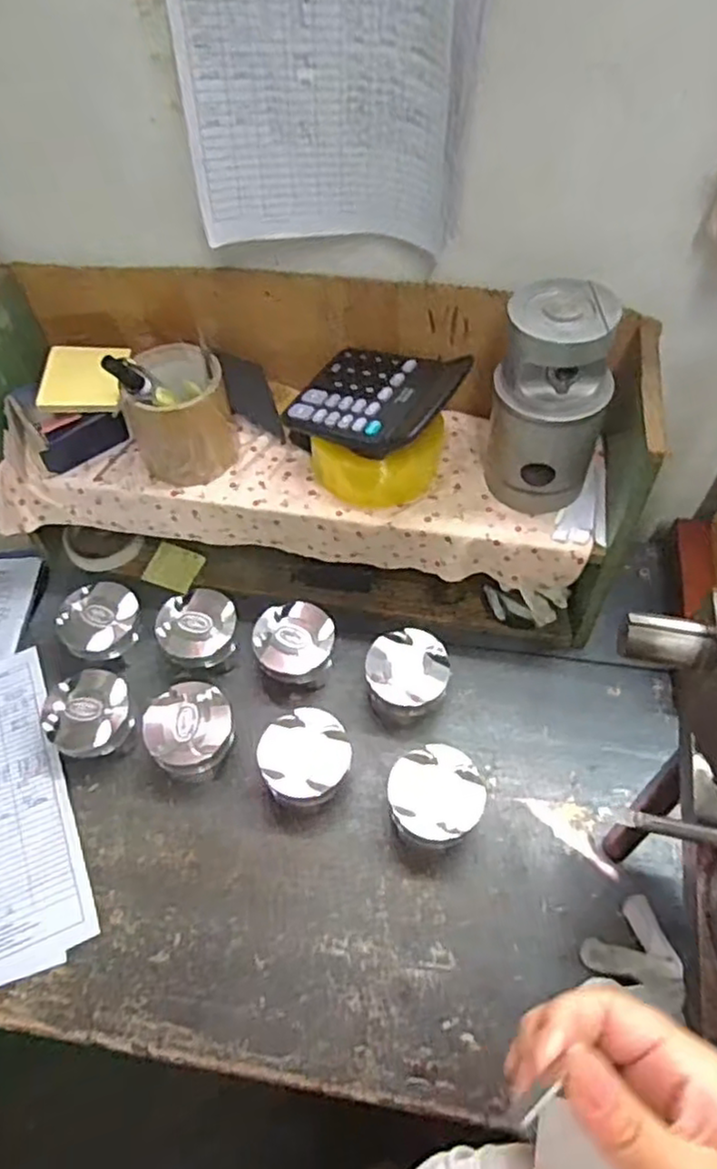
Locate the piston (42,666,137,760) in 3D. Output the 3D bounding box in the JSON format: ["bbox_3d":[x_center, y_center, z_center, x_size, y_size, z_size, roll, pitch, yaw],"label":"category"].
[{"bbox_3d":[-0.253,0.123,0.655,0.074,0.051,0.075,-1,55,1],"label":"piston"}]

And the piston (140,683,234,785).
[{"bbox_3d":[-0.155,0.137,0.648,0.081,0.054,0.083,-4,55,-1],"label":"piston"}]

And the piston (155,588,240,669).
[{"bbox_3d":[-0.163,0.050,0.712,0.084,0.057,0.075,-8,55,-4],"label":"piston"}]

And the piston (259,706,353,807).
[{"bbox_3d":[-0.048,0.162,0.630,0.076,0.050,0.083,-1,55,1],"label":"piston"}]

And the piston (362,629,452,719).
[{"bbox_3d":[0.047,0.089,0.674,0.082,0.060,0.080,-9,55,-5],"label":"piston"}]

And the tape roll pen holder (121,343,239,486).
[{"bbox_3d":[-0.162,-0.158,0.629,0.091,0.094,0.096,-11,55,-6],"label":"tape roll pen holder"}]

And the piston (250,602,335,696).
[{"bbox_3d":[-0.063,0.063,0.695,0.078,0.060,0.075,7,55,6],"label":"piston"}]

